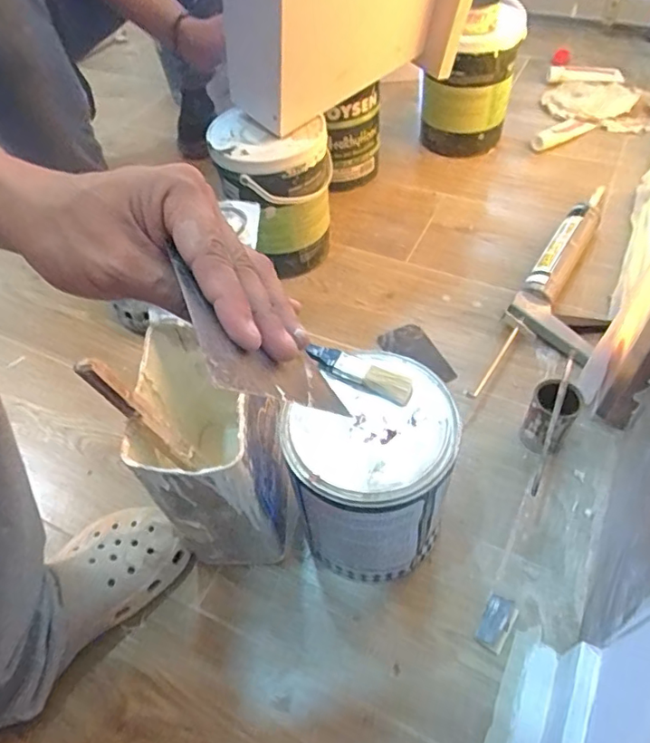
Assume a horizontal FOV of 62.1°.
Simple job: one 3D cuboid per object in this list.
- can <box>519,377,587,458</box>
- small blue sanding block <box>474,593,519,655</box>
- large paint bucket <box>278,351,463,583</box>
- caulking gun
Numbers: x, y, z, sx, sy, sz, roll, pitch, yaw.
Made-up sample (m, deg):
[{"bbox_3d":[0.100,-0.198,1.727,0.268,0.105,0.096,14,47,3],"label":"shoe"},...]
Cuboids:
[{"bbox_3d":[0.271,0.056,0.652,0.052,0.095,0.055,-3,52,3],"label":"can"},{"bbox_3d":[0.177,0.258,0.557,0.030,0.017,0.052,27,59,23],"label":"small blue sanding block"},{"bbox_3d":[0.051,0.109,0.562,0.150,0.208,0.164,-3,52,3],"label":"large paint bucket"},{"bbox_3d":[0.368,-0.133,0.818,0.122,0.051,0.493,23,58,21],"label":"caulking gun"}]

